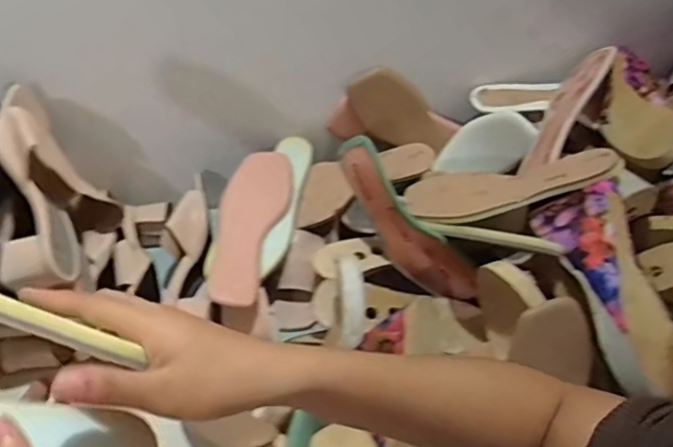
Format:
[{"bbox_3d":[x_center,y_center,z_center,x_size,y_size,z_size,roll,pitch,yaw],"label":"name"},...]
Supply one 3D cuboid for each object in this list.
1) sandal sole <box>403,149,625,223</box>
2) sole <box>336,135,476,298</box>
[{"bbox_3d":[0.190,-0.041,0.698,0.246,0.023,0.085,-10,41,31],"label":"sandal sole"},{"bbox_3d":[0.078,0.001,0.720,0.031,0.075,0.227,-40,94,-30],"label":"sole"}]

